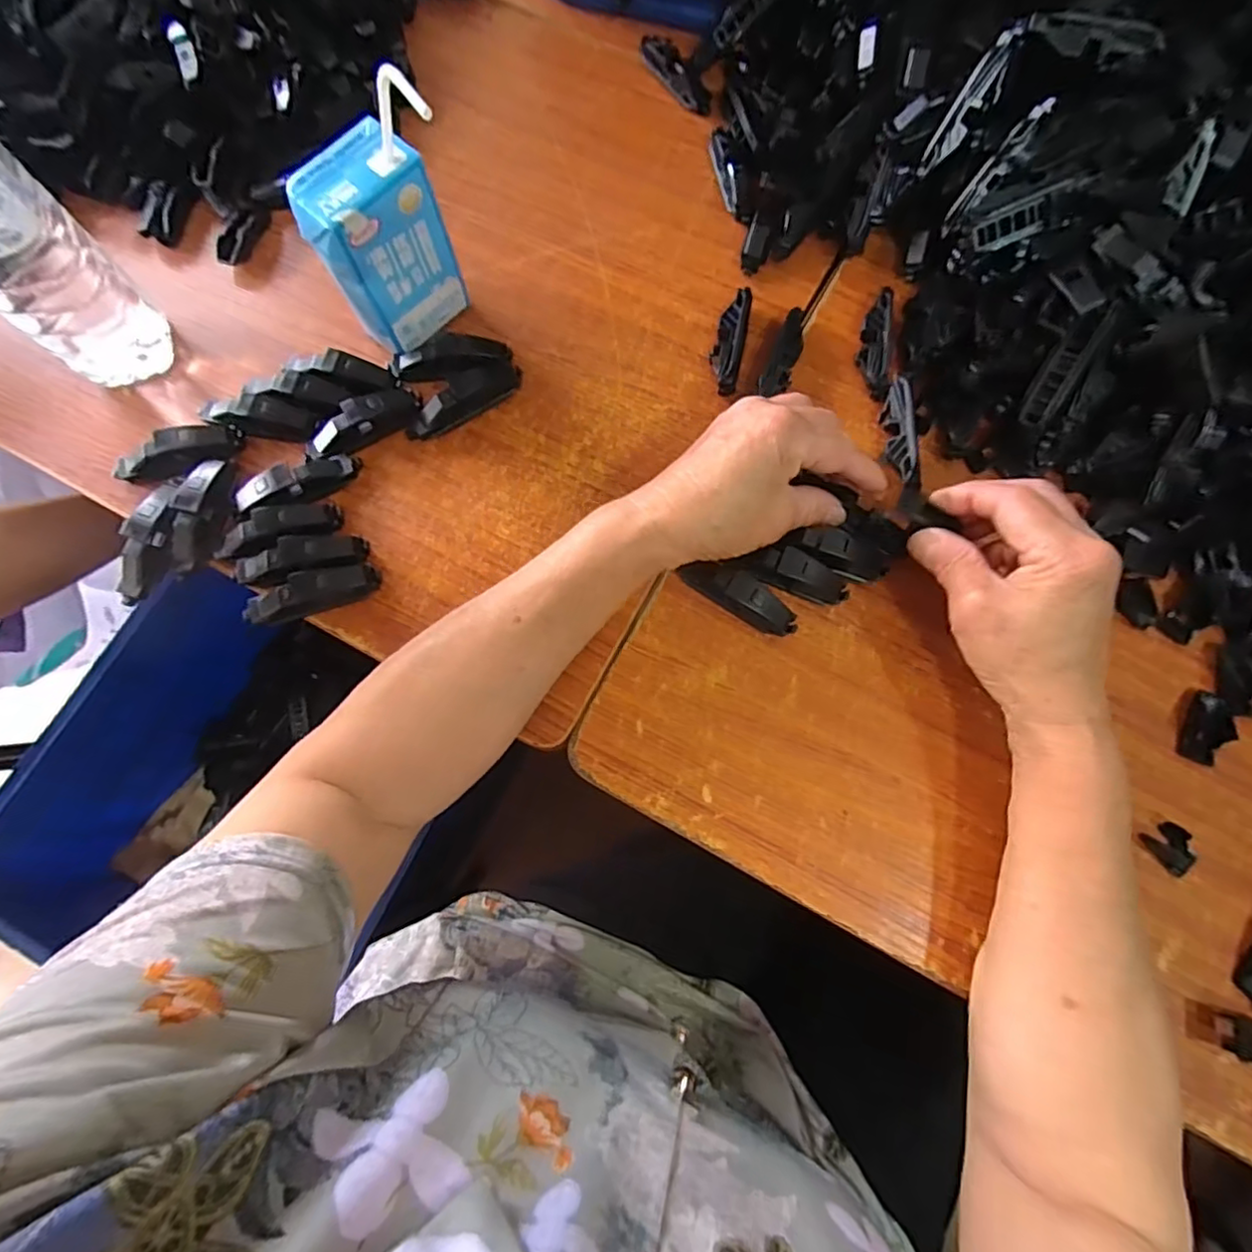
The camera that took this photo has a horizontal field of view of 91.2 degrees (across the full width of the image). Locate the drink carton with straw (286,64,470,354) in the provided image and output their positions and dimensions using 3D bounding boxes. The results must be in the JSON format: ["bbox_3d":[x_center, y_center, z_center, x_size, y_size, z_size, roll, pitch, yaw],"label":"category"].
[{"bbox_3d":[-0.141,-0.228,0.359,0.082,0.137,0.051,-32,78,-8],"label":"drink carton with straw"}]

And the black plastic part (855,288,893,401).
[{"bbox_3d":[0.163,-0.184,0.402,0.019,0.016,0.076,10,76,3],"label":"black plastic part"}]

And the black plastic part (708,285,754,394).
[{"bbox_3d":[0.068,-0.185,0.404,0.019,0.017,0.080,12,76,3],"label":"black plastic part"}]

